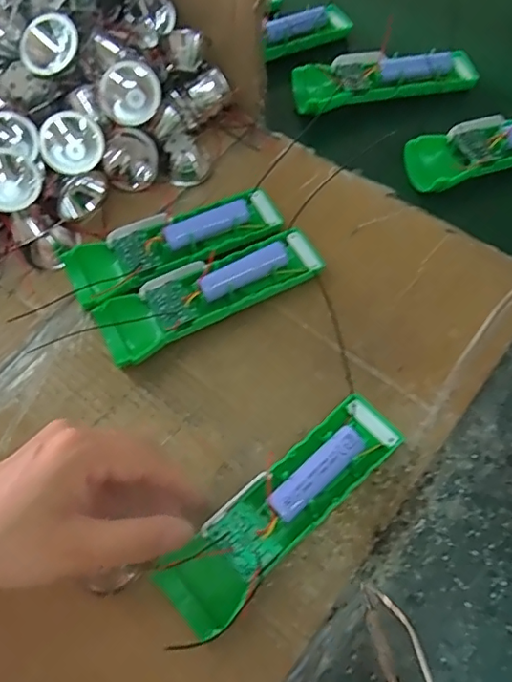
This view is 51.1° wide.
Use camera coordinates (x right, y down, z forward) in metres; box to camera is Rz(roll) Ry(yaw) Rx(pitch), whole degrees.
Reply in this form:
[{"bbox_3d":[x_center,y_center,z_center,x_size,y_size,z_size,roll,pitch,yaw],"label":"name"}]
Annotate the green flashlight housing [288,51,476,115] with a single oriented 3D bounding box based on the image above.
[{"bbox_3d":[0.115,-0.238,0.480,0.158,0.024,0.048,-8,63,0],"label":"green flashlight housing"}]

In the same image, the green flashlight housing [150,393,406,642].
[{"bbox_3d":[0.018,0.095,0.309,0.158,0.029,0.043,-40,67,-15],"label":"green flashlight housing"}]

